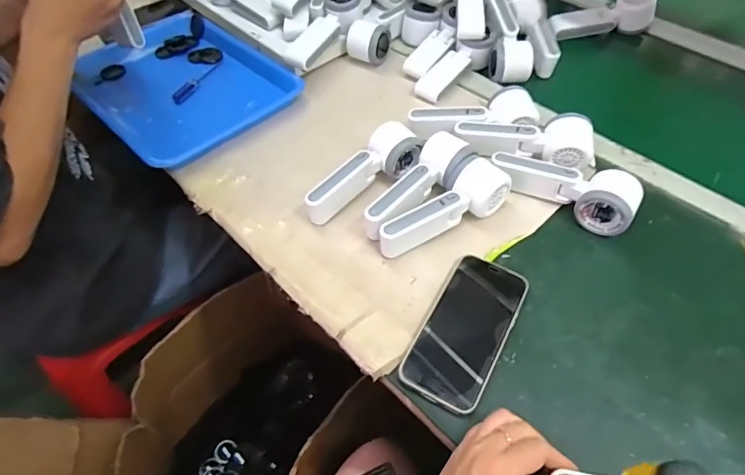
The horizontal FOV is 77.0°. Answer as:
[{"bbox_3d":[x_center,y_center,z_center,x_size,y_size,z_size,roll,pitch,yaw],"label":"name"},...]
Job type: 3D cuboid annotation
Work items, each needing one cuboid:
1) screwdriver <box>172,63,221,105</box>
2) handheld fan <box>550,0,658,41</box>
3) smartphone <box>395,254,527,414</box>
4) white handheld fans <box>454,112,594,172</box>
[{"bbox_3d":[-0.277,-0.246,0.730,0.019,0.018,0.111,17,54,14],"label":"screwdriver"},{"bbox_3d":[0.382,-0.376,0.785,0.162,0.053,0.065,-8,52,-5],"label":"handheld fan"},{"bbox_3d":[0.093,0.087,0.461,0.078,0.017,0.161,23,56,18],"label":"smartphone"},{"bbox_3d":[0.189,-0.120,0.592,0.166,0.044,0.069,3,53,4],"label":"white handheld fans"}]

